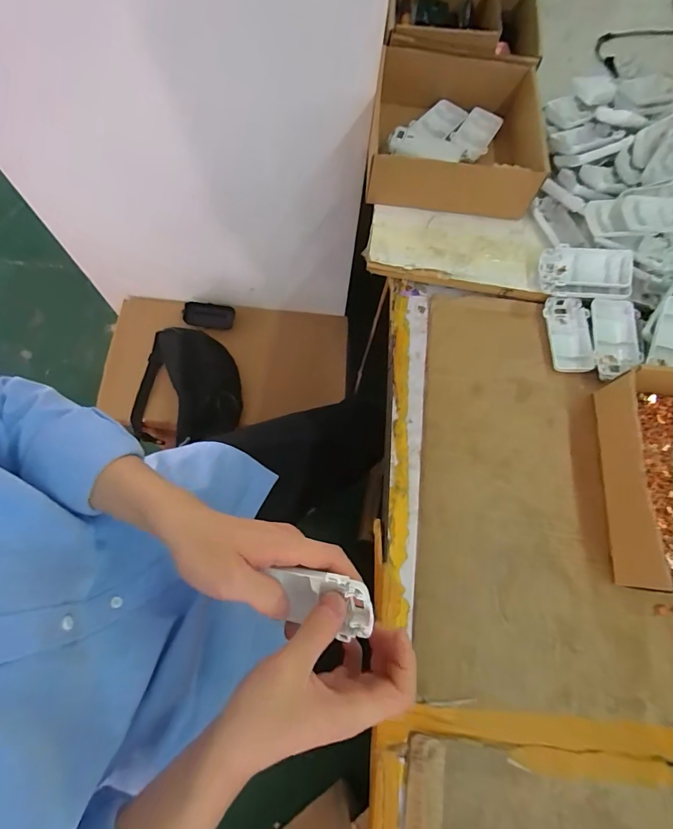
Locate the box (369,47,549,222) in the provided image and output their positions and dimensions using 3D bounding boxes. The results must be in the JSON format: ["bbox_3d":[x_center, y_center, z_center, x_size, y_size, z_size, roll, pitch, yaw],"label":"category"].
[{"bbox_3d":[0.145,-0.352,0.527,0.200,0.074,0.184,5,71,-1],"label":"box"}]

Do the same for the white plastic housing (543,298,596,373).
[{"bbox_3d":[0.271,-0.094,0.484,0.048,0.015,0.090,3,71,-2],"label":"white plastic housing"}]

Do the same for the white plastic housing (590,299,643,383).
[{"bbox_3d":[0.317,-0.086,0.467,0.049,0.016,0.093,6,78,16],"label":"white plastic housing"}]

